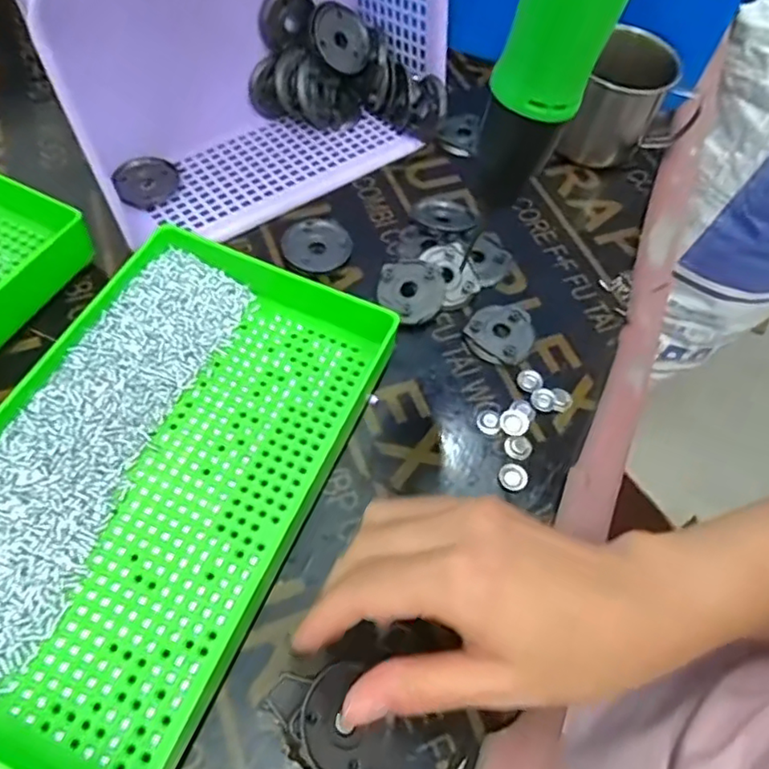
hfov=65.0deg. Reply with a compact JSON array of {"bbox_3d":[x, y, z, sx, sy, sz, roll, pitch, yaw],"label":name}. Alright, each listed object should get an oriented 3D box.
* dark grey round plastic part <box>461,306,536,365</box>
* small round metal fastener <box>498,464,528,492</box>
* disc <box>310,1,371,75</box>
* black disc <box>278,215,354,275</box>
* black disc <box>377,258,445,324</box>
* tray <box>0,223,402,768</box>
[{"bbox_3d":[0.070,-0.030,0.361,0.042,0.006,0.038,-34,68,-21],"label":"dark grey round plastic part"},{"bbox_3d":[0.068,0.048,0.317,0.015,0.004,0.014,2,60,-3],"label":"small round metal fastener"},{"bbox_3d":[-0.030,-0.238,0.413,0.044,0.004,0.040,-5,102,-27],"label":"disc"},{"bbox_3d":[-0.042,-0.088,0.383,0.042,0.008,0.043,2,60,-3],"label":"black disc"},{"bbox_3d":[0.016,-0.056,0.364,0.039,0.012,0.039,-3,74,11],"label":"black disc"},{"bbox_3d":[-0.110,0.040,0.290,0.149,0.037,0.245,22,61,8],"label":"tray"}]

